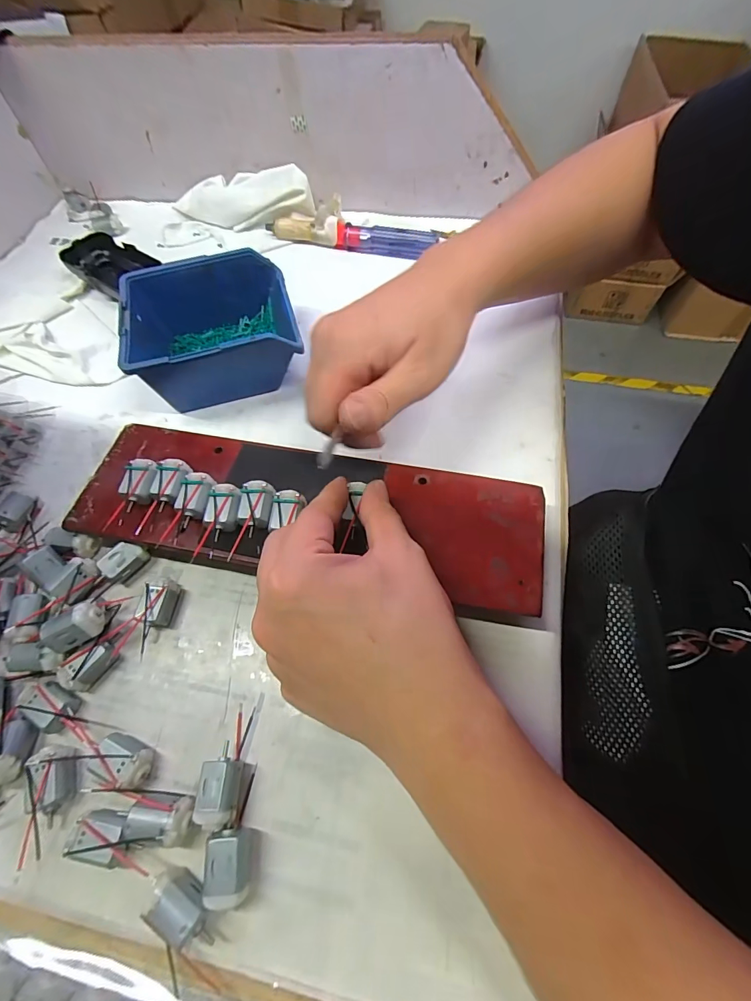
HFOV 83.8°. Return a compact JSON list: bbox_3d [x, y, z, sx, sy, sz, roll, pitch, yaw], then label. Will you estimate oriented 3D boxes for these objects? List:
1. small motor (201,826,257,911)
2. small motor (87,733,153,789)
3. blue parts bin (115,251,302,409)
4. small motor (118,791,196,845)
[{"bbox_3d":[-0.066,0.166,0.192,0.019,0.018,0.027,-6,61,-1],"label":"small motor"},{"bbox_3d":[-0.128,0.133,0.214,0.027,0.017,0.016,21,64,13],"label":"small motor"},{"bbox_3d":[-0.126,-0.132,0.333,0.118,0.062,0.108,-15,62,-6],"label":"blue parts bin"},{"bbox_3d":[-0.100,0.151,0.201,0.031,0.019,0.018,2,61,3],"label":"small motor"}]

